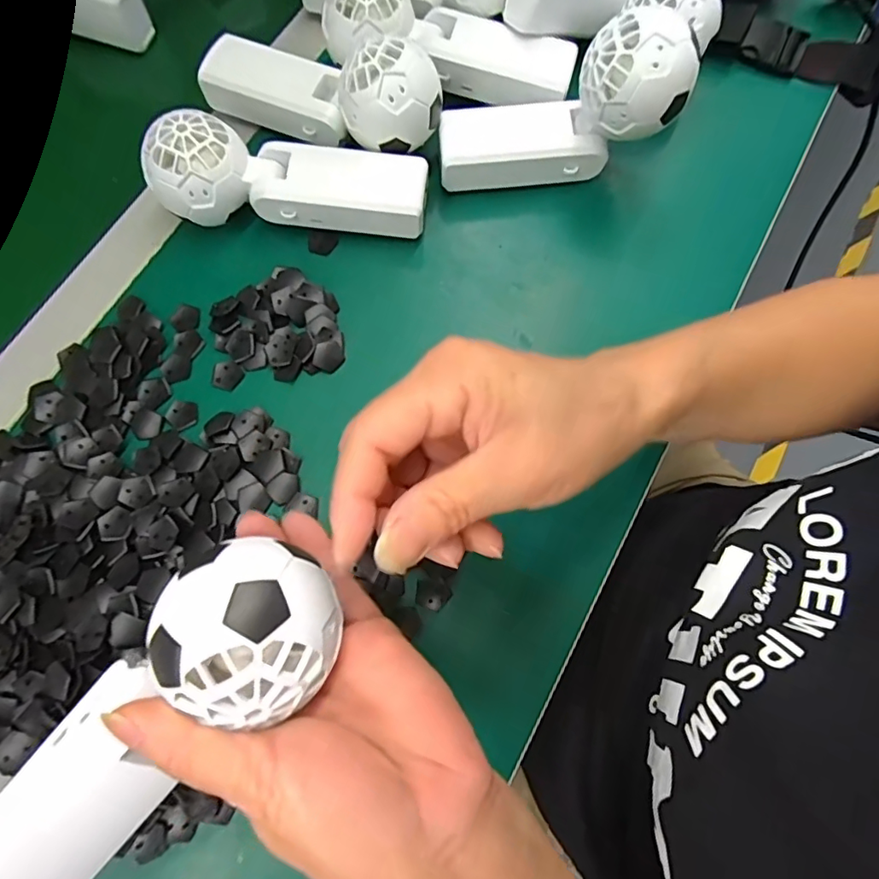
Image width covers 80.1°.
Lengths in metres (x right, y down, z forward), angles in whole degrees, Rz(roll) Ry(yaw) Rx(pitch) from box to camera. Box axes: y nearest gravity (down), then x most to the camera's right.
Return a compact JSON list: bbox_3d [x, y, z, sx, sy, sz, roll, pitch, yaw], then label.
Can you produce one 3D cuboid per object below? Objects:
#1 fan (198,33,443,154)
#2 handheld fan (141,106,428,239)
[{"bbox_3d":[-0.079,-0.229,0.339,0.167,0.052,0.051,21,74,21],"label":"fan"},{"bbox_3d":[-0.093,-0.163,0.326,0.168,0.057,0.049,1,73,2],"label":"handheld fan"}]

